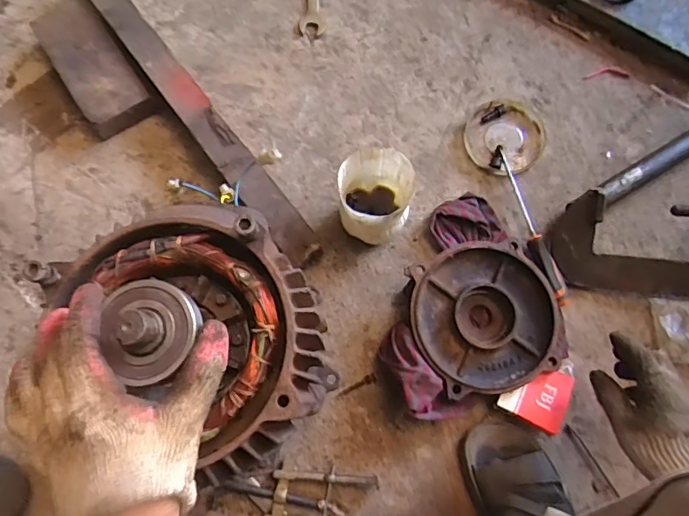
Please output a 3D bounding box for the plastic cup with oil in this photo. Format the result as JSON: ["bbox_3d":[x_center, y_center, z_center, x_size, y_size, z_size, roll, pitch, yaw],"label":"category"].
[{"bbox_3d":[0.039,-0.076,0.664,0.090,0.122,0.095,0,74,0],"label":"plastic cup with oil"}]

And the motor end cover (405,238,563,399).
[{"bbox_3d":[0.178,0.078,0.646,0.179,0.061,0.180,-21,76,-6],"label":"motor end cover"}]

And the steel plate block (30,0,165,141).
[{"bbox_3d":[-0.384,-0.294,0.763,0.099,0.052,0.235,-34,77,-9],"label":"steel plate block"}]

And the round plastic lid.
[{"bbox_3d":[0.241,-0.182,0.743,0.113,0.013,0.119,0,74,0],"label":"round plastic lid"}]

